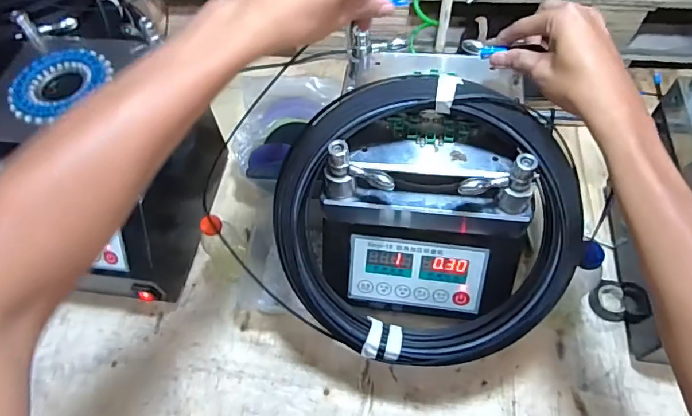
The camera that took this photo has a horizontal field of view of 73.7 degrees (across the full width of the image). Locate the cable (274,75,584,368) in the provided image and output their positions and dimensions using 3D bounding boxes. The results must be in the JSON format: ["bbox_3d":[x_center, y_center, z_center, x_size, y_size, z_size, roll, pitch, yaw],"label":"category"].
[{"bbox_3d":[0.081,0.021,0.478,0.299,0.035,0.304,2,105,8],"label":"cable"}]

